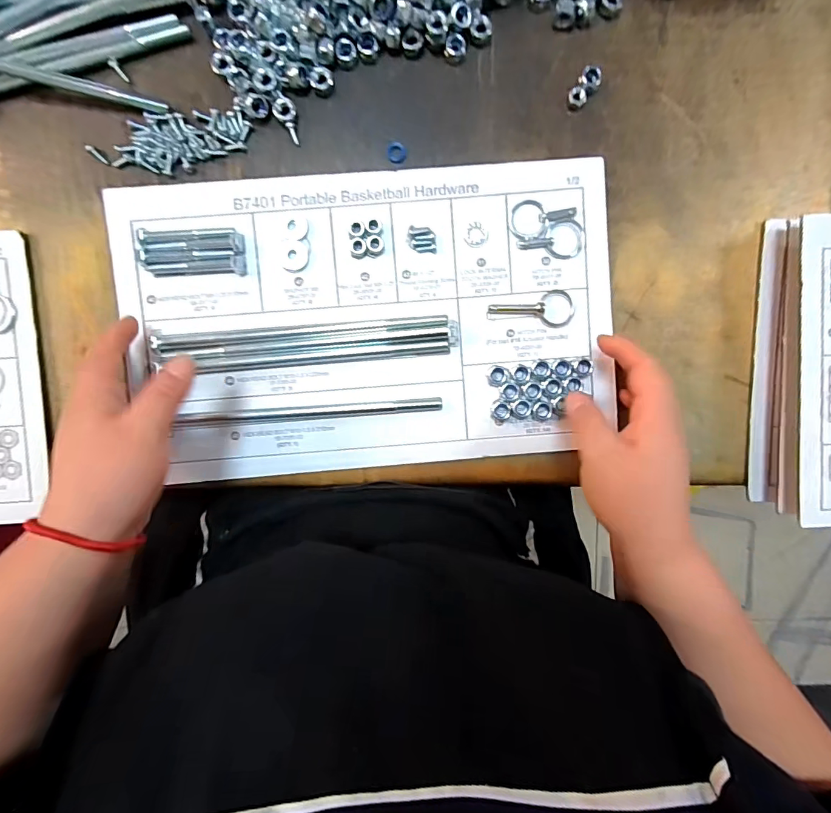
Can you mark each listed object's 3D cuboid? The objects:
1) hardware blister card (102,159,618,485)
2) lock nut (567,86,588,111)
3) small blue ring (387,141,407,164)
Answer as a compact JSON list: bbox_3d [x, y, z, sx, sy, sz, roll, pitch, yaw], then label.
[{"bbox_3d":[-0.036,-0.065,0.340,0.366,0.016,0.227,-3,95,-1],"label":"hardware blister card"},{"bbox_3d":[0.123,-0.235,0.332,0.014,0.008,0.013,0,95,-1],"label":"lock nut"},{"bbox_3d":[-0.014,-0.195,0.335,0.015,0.004,0.014,-2,95,-1],"label":"small blue ring"}]

